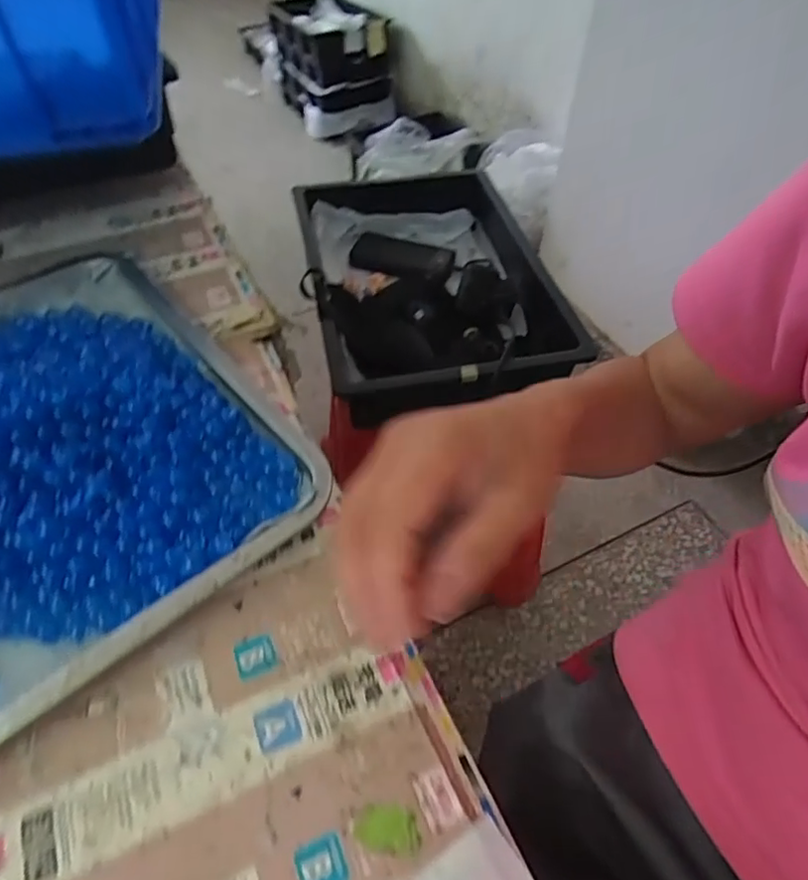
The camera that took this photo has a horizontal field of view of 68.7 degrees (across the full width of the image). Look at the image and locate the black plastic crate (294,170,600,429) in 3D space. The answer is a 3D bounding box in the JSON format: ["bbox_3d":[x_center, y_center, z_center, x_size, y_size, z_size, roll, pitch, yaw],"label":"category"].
[{"bbox_3d":[0.046,-0.213,0.824,0.335,0.090,0.435,-8,49,-8],"label":"black plastic crate"}]

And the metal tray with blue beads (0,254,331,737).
[{"bbox_3d":[-0.230,0.000,0.359,0.265,0.047,0.315,-34,60,-25],"label":"metal tray with blue beads"}]

